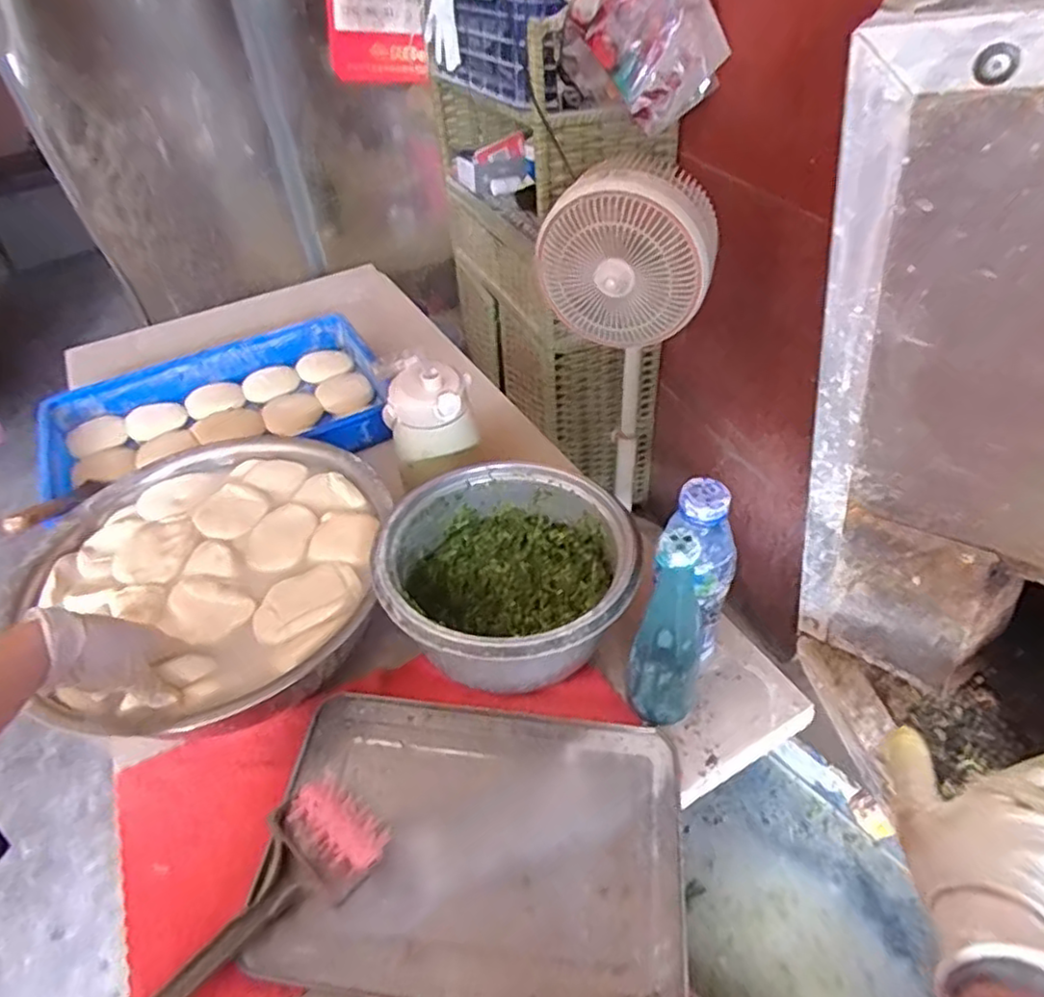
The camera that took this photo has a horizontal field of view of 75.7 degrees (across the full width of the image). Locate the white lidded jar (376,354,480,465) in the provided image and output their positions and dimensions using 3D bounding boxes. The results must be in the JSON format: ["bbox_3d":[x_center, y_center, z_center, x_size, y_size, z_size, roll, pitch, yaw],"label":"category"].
[{"bbox_3d":[-0.117,-0.121,0.826,0.105,0.104,0.117,-13,43,-7],"label":"white lidded jar"}]

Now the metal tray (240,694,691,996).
[{"bbox_3d":[-0.039,0.290,0.573,0.337,0.027,0.229,2,43,8],"label":"metal tray"}]

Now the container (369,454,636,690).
[{"bbox_3d":[-0.014,0.089,0.693,0.237,0.129,0.246,-3,43,3],"label":"container"}]

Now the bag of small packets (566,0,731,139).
[{"bbox_3d":[0.221,-0.734,1.059,0.199,0.236,0.040,-35,31,18],"label":"bag of small packets"}]

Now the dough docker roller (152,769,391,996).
[{"bbox_3d":[-0.207,0.311,0.534,0.194,0.043,0.086,-30,48,-24],"label":"dough docker roller"}]

